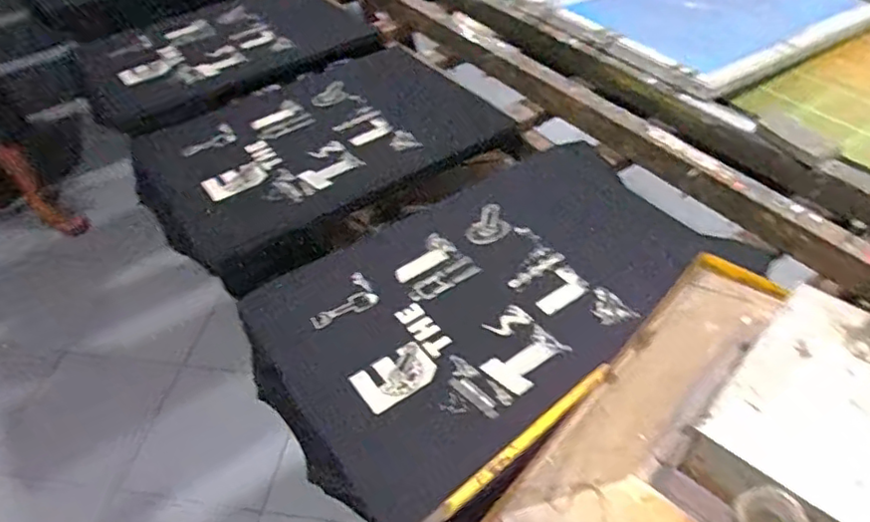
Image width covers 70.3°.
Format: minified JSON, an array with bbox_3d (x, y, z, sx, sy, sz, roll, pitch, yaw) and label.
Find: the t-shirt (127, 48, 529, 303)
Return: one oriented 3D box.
[{"bbox_3d":[-0.219,-0.227,1.156,0.630,0.068,0.438,-35,53,-27],"label":"t-shirt"}]

